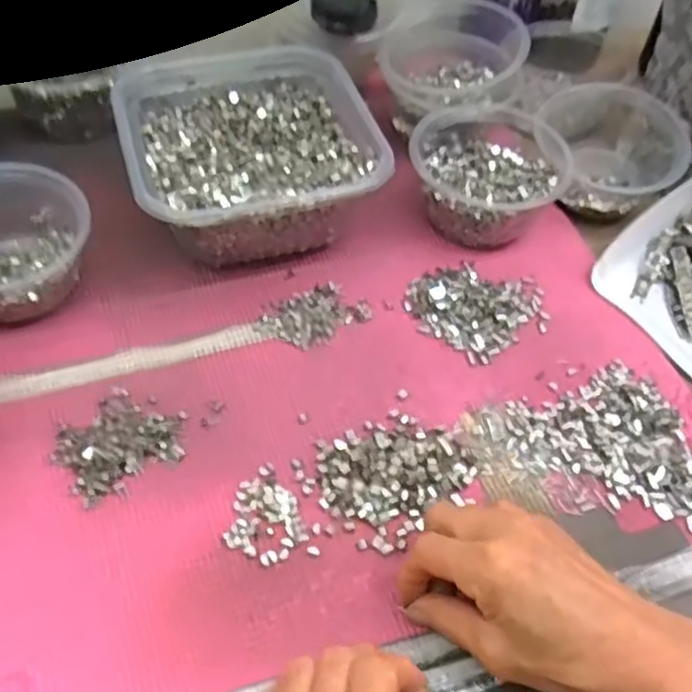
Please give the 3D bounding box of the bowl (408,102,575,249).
[{"bbox_3d":[0.107,-0.132,0.552,0.114,0.058,0.118,2,54,-2],"label":"bowl"}]

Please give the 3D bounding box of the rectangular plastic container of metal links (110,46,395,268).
[{"bbox_3d":[-0.074,-0.141,0.538,0.170,0.074,0.174,-15,56,-14],"label":"rectangular plastic container of metal links"}]

